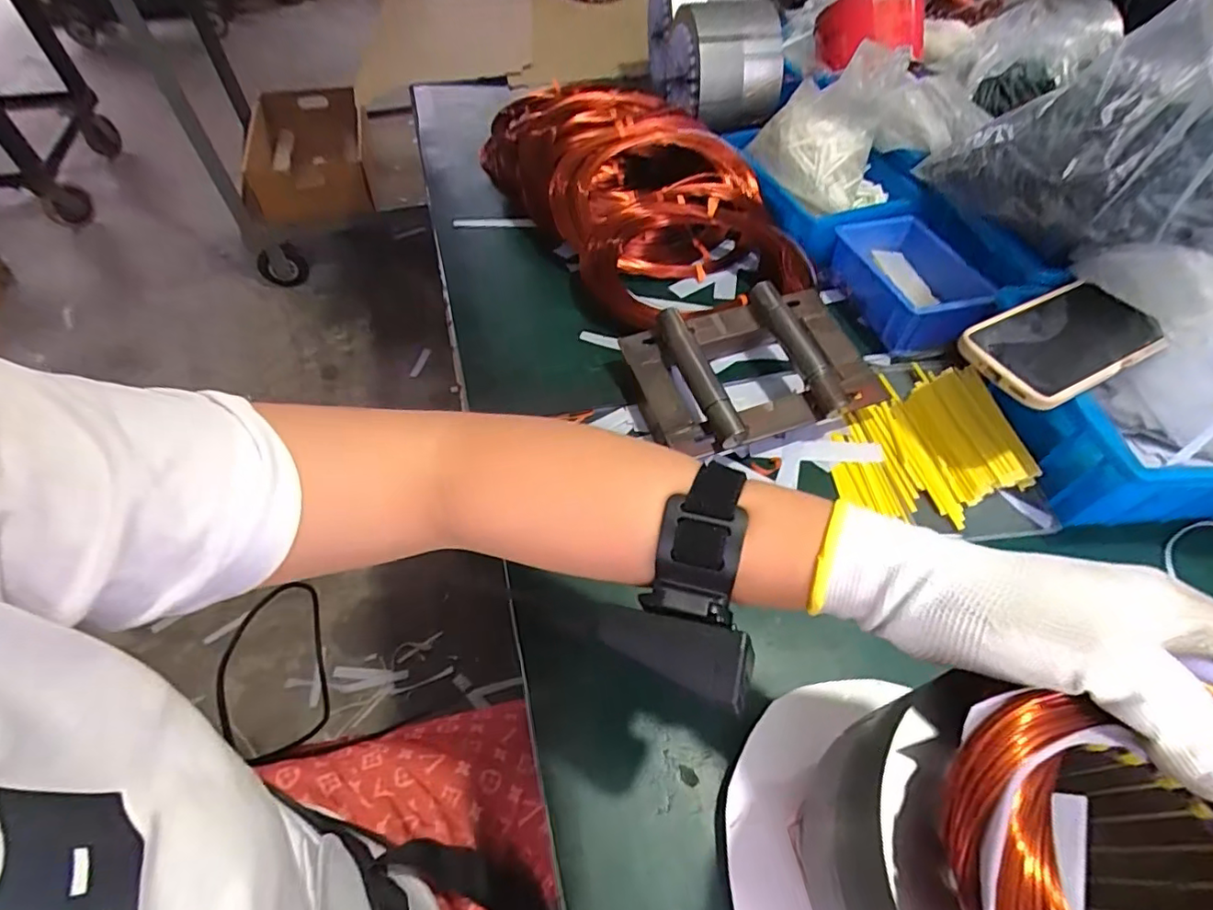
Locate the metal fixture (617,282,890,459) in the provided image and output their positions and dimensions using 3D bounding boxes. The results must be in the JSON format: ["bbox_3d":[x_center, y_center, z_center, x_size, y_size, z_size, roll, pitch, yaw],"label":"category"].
[{"bbox_3d":[0.124,-0.071,0.498,0.195,0.055,0.136,-17,56,-13],"label":"metal fixture"}]

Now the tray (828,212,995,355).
[{"bbox_3d":[0.298,-0.167,0.563,0.118,0.060,0.150,-10,54,-9],"label":"tray"}]

